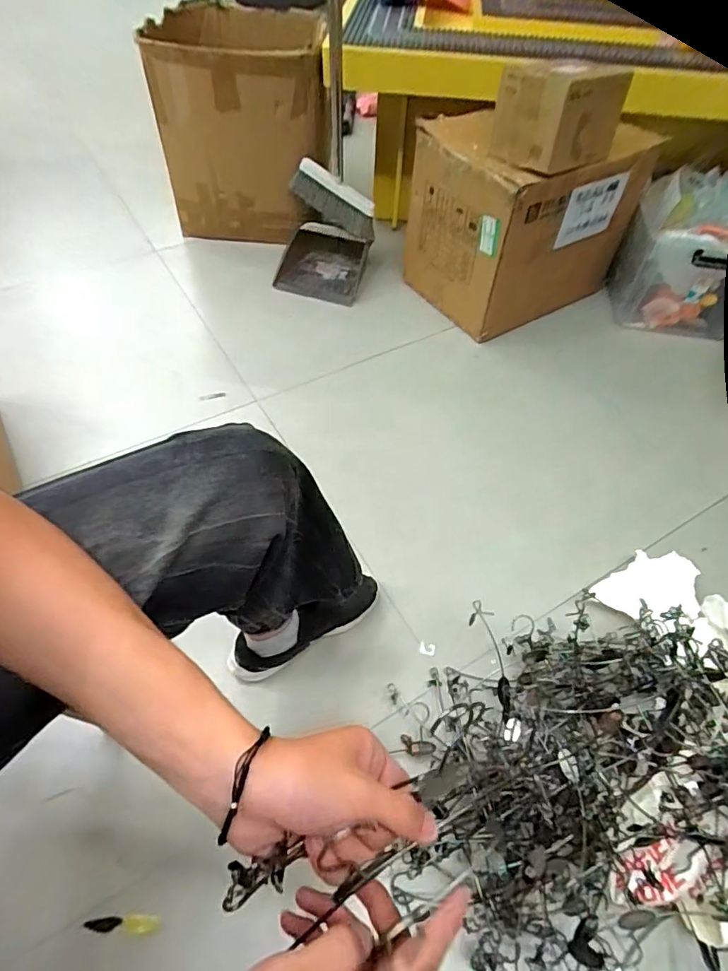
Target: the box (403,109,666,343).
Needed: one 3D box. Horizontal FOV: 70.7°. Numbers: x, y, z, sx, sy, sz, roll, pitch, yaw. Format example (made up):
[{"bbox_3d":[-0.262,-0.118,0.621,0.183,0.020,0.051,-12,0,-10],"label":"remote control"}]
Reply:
[{"bbox_3d":[0.428,-0.756,1.454,0.550,0.399,0.404,-25,59,-19],"label":"box"}]

